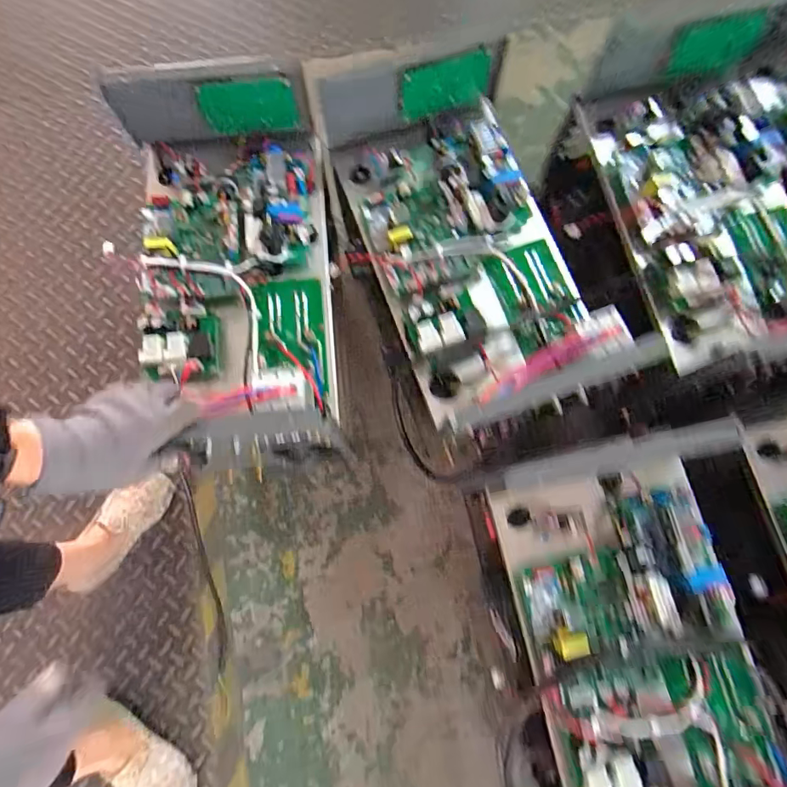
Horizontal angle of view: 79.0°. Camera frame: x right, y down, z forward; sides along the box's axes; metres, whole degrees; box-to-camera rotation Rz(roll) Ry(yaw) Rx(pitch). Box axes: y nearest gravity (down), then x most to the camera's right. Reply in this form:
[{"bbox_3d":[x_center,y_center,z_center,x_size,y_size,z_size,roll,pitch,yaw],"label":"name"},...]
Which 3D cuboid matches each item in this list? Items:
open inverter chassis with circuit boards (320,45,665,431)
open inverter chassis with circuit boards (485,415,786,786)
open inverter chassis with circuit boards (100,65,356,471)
[{"bbox_3d":[0.093,-0.197,0.607,0.238,0.151,0.451,-19,79,-3],"label":"open inverter chassis with circuit boards"},{"bbox_3d":[0.283,0.289,0.507,0.297,0.156,0.476,-12,79,-2],"label":"open inverter chassis with circuit boards"},{"bbox_3d":[-0.200,-0.161,0.590,0.241,0.164,0.455,-11,74,-1],"label":"open inverter chassis with circuit boards"}]

